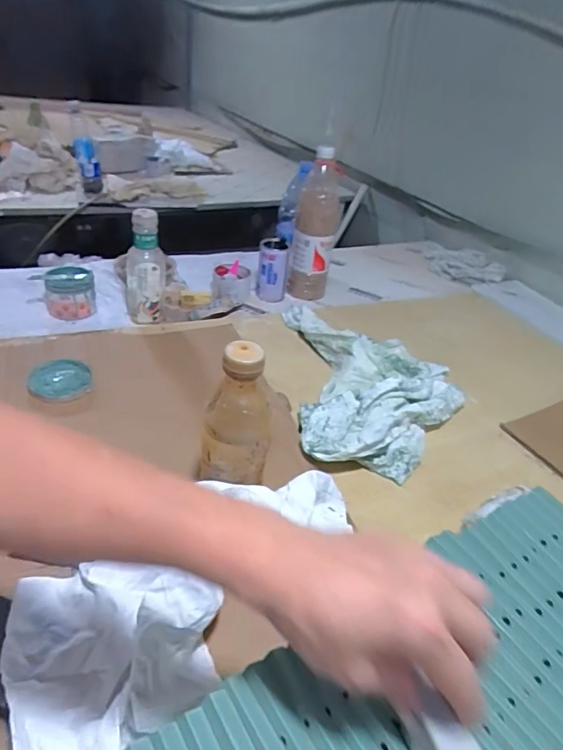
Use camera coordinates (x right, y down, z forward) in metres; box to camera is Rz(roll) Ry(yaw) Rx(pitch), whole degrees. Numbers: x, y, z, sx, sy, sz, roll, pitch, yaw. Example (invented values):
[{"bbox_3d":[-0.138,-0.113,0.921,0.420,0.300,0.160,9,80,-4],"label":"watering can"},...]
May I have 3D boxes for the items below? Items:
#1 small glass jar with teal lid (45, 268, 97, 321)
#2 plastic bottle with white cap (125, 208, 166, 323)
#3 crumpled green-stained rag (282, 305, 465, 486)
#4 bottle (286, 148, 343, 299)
[{"bbox_3d":[-0.385,-0.147,0.885,0.086,0.075,0.064,-10,39,-24],"label":"small glass jar with teal lid"},{"bbox_3d":[-0.244,-0.192,0.863,0.067,0.192,0.057,0,35,-11],"label":"plastic bottle with white cap"},{"bbox_3d":[0.149,-0.003,0.781,0.263,0.064,0.403,4,35,-5],"label":"crumpled green-stained rag"},{"bbox_3d":[0.069,-0.305,1.010,0.089,0.280,0.093,9,35,2],"label":"bottle"}]

